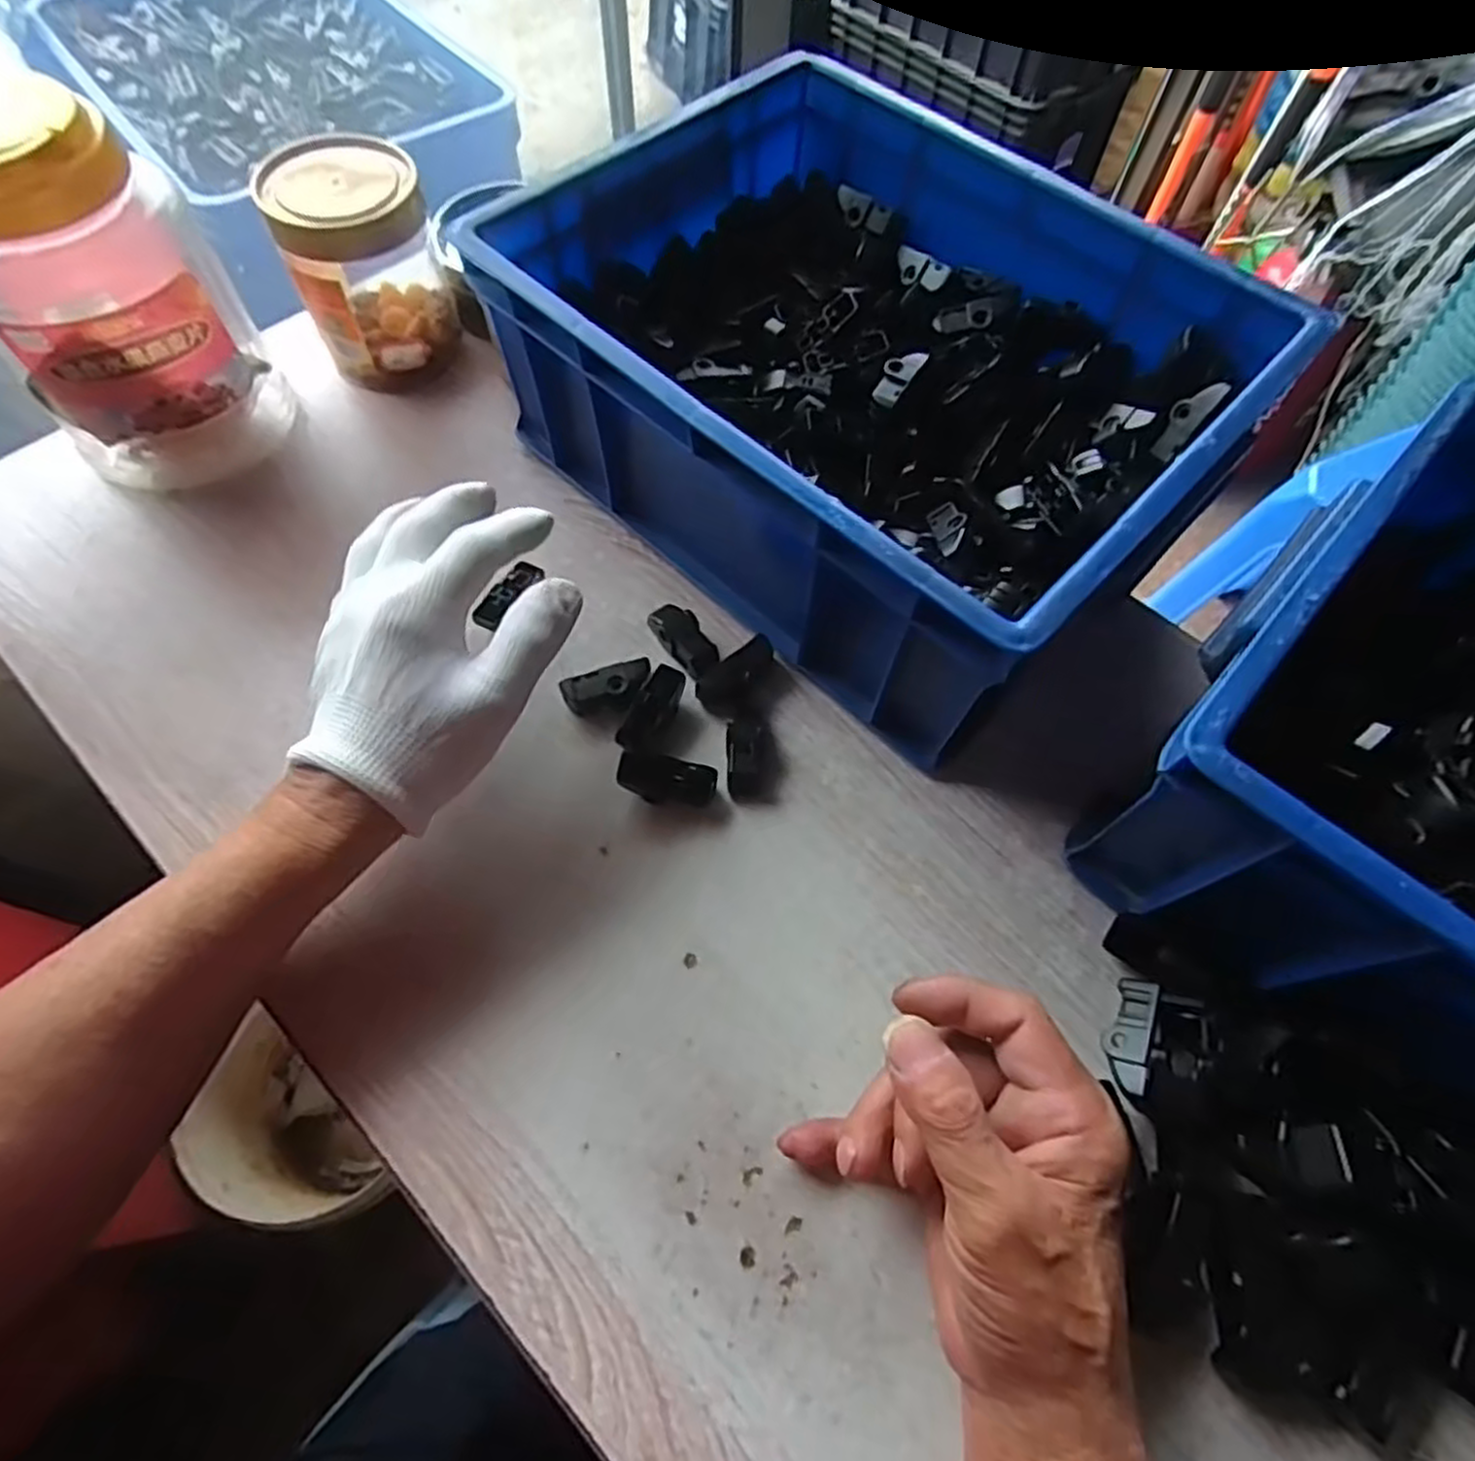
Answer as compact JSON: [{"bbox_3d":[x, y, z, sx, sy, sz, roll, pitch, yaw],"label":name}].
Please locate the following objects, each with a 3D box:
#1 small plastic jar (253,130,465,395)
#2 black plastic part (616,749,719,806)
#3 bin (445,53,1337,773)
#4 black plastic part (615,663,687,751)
[{"bbox_3d":[-0.219,-0.273,0.463,0.086,0.112,0.078,-22,67,-13],"label":"small plastic jar"},{"bbox_3d":[-0.034,0.024,0.377,0.047,0.013,0.021,13,64,3],"label":"black plastic part"},{"bbox_3d":[0.068,-0.184,0.419,0.330,0.129,0.258,42,69,16],"label":"bin"},{"bbox_3d":[-0.042,-0.010,0.388,0.020,0.012,0.046,28,66,11],"label":"black plastic part"}]

